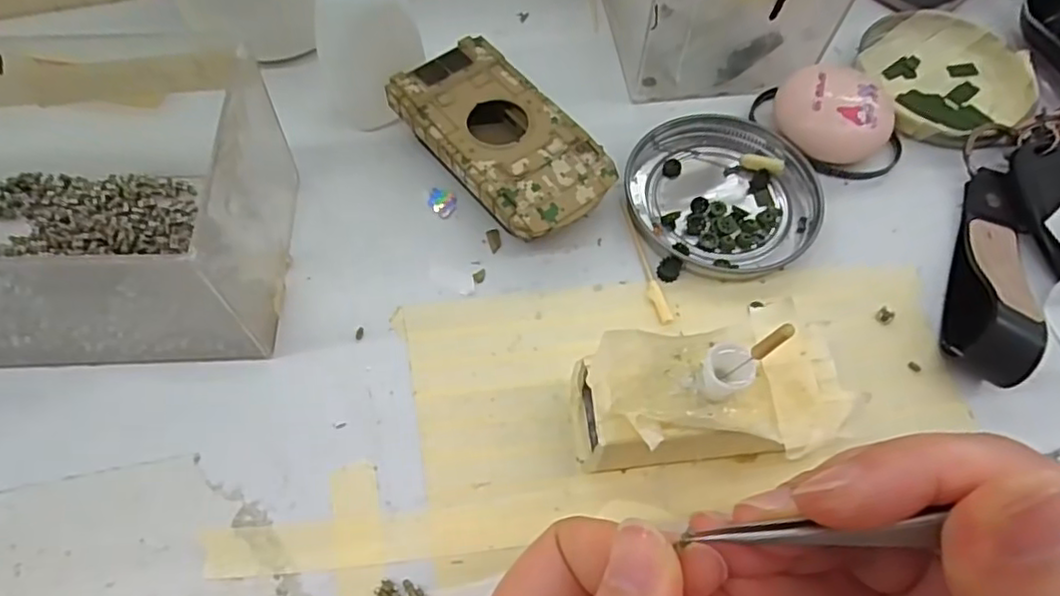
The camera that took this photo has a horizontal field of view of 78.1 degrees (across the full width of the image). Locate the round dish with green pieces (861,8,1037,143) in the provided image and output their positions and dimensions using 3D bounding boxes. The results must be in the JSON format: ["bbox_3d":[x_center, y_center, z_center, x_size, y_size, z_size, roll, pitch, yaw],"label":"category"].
[{"bbox_3d":[0.192,-0.105,0.309,0.074,0.014,0.075,-21,64,-12],"label":"round dish with green pieces"}]

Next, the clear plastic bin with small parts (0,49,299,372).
[{"bbox_3d":[-0.182,-0.029,0.224,0.178,0.068,0.092,-2,62,-2],"label":"clear plastic bin with small parts"}]

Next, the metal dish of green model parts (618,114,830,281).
[{"bbox_3d":[0.080,-0.044,0.273,0.076,0.008,0.076,0,62,-1],"label":"metal dish of green model parts"}]

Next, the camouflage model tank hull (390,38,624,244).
[{"bbox_3d":[-0.012,-0.062,0.270,0.054,0.025,0.095,-37,69,-19],"label":"camouflage model tank hull"}]

